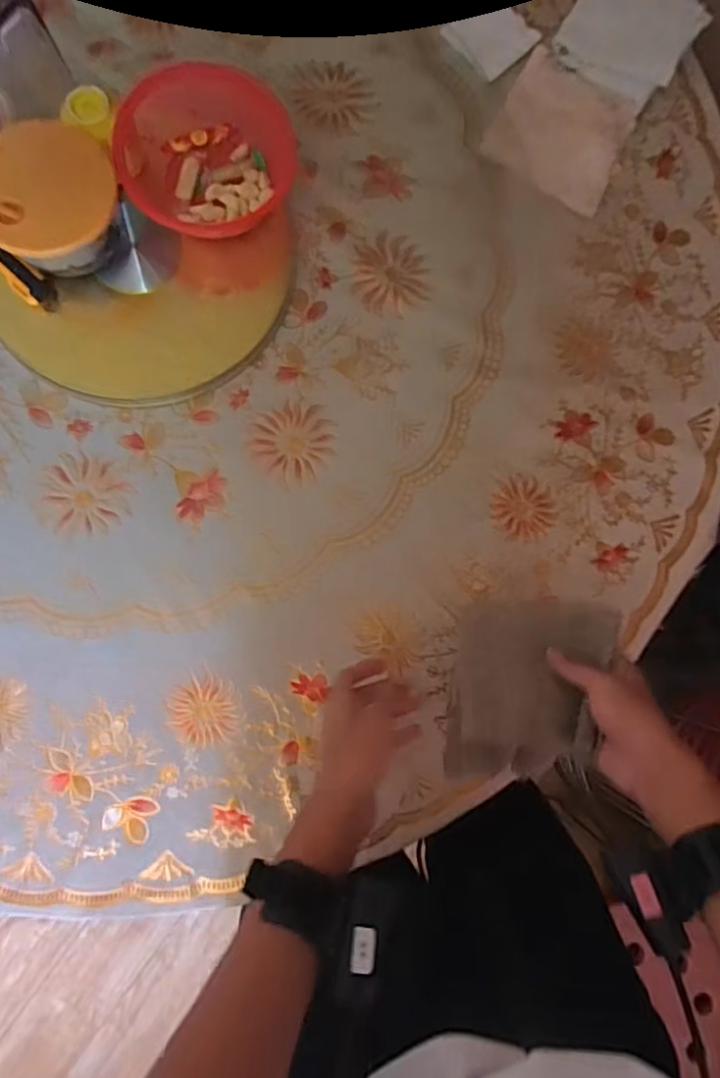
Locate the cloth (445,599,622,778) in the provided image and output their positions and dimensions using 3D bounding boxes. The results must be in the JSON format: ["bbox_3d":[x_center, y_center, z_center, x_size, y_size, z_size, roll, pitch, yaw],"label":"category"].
[{"bbox_3d":[0.139,0.123,0.513,0.119,0.054,0.151,13,83,-3],"label":"cloth"}]

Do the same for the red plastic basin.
[{"bbox_3d":[-0.154,-0.394,0.628,0.169,0.076,0.160,0,84,-4],"label":"red plastic basin"}]

